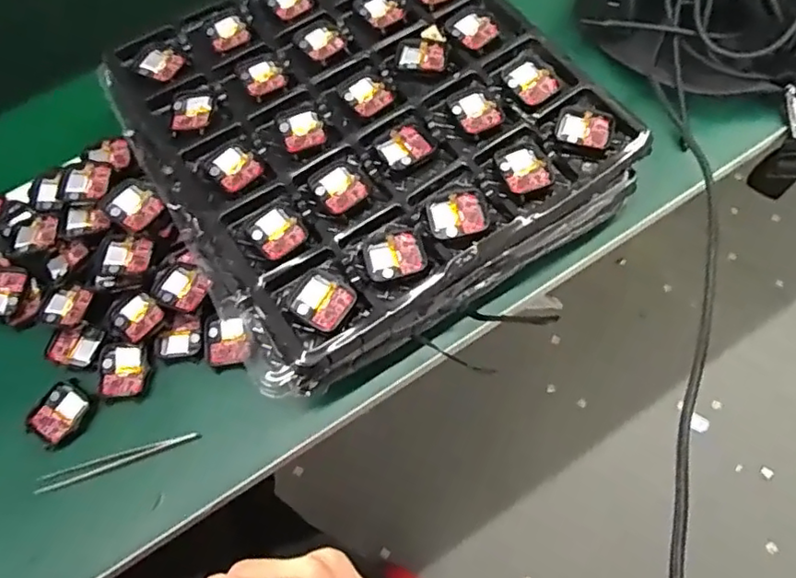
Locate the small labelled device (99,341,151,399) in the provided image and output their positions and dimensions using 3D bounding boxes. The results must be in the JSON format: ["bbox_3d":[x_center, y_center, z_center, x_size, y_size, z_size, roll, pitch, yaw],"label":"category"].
[{"bbox_3d":[-0.208,0.061,0.458,0.038,0.010,0.044,-6,65,1],"label":"small labelled device"}]

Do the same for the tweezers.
[{"bbox_3d":[-0.202,0.121,0.435,0.114,0.008,0.014,-19,66,-5],"label":"tweezers"}]

